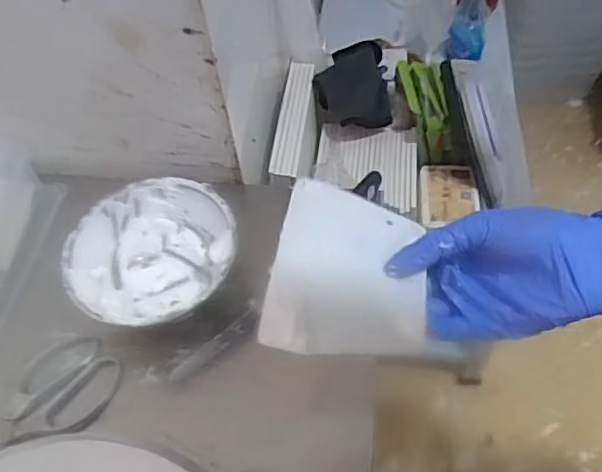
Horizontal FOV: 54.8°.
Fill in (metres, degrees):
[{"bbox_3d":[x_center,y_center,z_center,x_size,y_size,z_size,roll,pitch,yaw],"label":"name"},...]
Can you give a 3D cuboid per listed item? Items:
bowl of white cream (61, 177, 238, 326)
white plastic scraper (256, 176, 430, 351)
[{"bbox_3d":[-0.145,0.028,0.590,0.162,0.073,0.156,-2,54,3],"label":"bowl of white cream"},{"bbox_3d":[0.028,0.018,0.332,0.086,0.005,0.120,16,48,-6],"label":"white plastic scraper"}]

